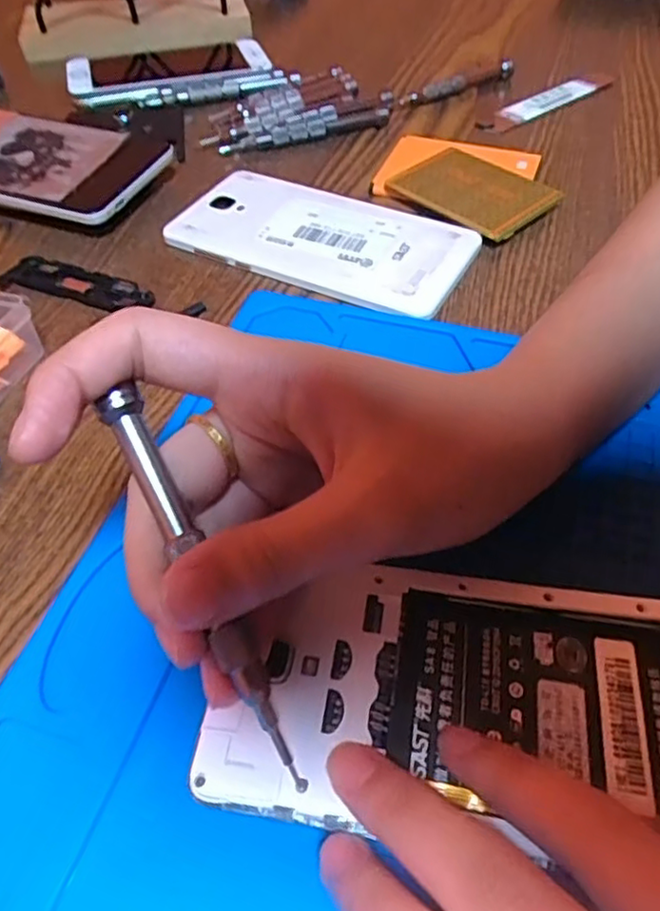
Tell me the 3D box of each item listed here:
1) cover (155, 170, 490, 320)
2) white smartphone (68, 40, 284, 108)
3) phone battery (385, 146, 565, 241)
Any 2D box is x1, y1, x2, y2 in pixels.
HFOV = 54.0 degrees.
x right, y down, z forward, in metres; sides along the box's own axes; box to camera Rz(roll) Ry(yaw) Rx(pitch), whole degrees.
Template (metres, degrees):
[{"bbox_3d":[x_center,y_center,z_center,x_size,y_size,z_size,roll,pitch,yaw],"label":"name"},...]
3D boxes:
[{"bbox_3d":[-0.005,-0.106,0.316,0.142,0.008,0.069,22,54,19],"label":"cover"},{"bbox_3d":[-0.108,-0.261,0.440,0.134,0.010,0.079,-14,51,-9],"label":"white smartphone"},{"bbox_3d":[0.074,-0.138,0.335,0.074,0.005,0.056,35,60,27],"label":"phone battery"}]

